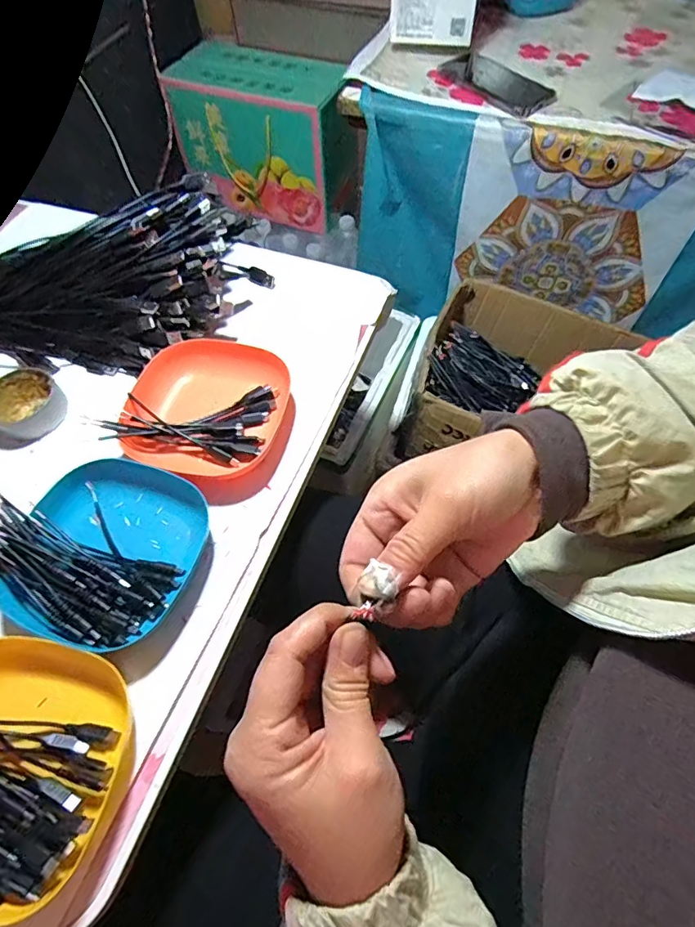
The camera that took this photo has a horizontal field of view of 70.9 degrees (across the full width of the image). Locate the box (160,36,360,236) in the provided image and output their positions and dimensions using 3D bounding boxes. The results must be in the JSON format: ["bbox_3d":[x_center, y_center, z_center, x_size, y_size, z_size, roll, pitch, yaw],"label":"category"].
[{"bbox_3d":[-0.149,-0.645,0.977,0.341,0.233,0.161,22,64,13],"label":"box"}]

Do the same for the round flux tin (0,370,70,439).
[{"bbox_3d":[-0.301,-0.055,0.458,0.065,0.026,0.061,-1,61,1],"label":"round flux tin"}]

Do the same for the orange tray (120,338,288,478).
[{"bbox_3d":[-0.130,-0.052,0.440,0.137,0.032,0.128,11,62,7],"label":"orange tray"}]

